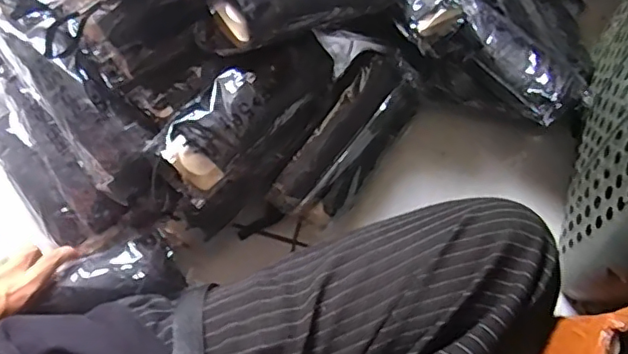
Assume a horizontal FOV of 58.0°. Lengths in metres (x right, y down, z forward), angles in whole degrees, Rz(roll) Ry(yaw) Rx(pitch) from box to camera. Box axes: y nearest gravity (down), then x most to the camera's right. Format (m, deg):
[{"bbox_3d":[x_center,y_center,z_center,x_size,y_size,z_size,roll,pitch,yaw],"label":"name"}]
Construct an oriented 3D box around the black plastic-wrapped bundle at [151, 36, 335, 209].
[{"bbox_3d":[-0.057,-0.057,0.507,0.177,0.064,0.066,-43,80,-11],"label":"black plastic-wrapped bundle"}]

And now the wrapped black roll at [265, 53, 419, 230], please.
[{"bbox_3d":[0.031,-0.029,0.572,0.076,0.080,0.188,35,77,8],"label":"wrapped black roll"}]

